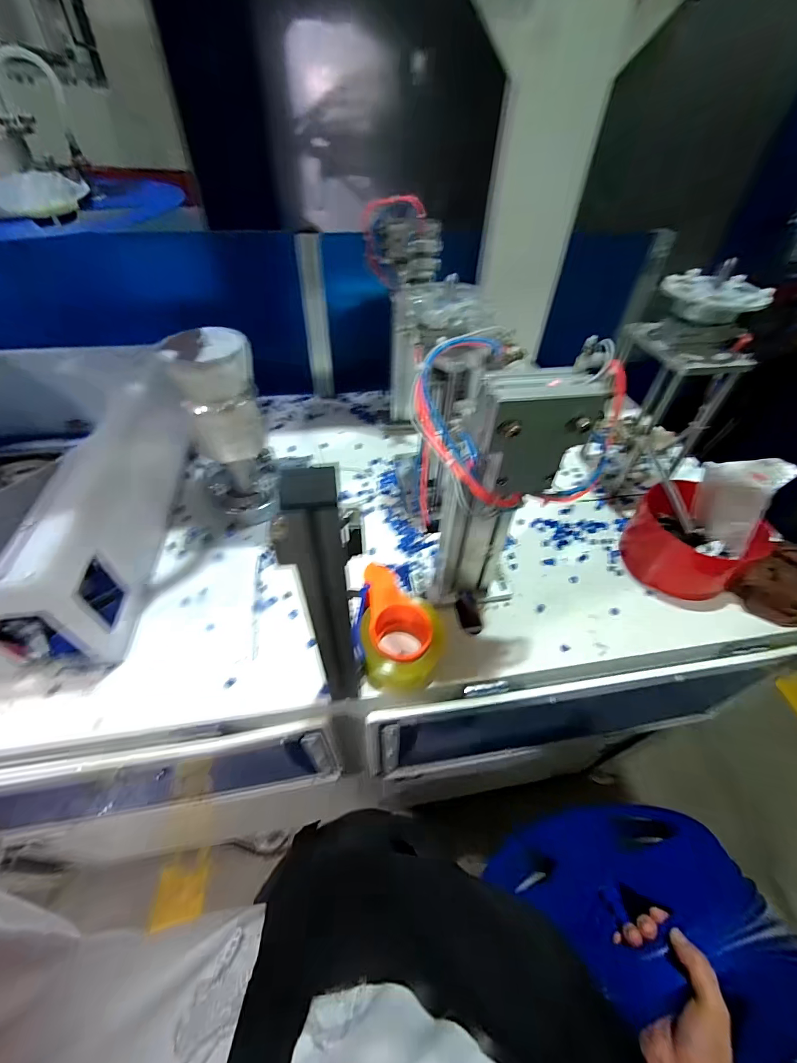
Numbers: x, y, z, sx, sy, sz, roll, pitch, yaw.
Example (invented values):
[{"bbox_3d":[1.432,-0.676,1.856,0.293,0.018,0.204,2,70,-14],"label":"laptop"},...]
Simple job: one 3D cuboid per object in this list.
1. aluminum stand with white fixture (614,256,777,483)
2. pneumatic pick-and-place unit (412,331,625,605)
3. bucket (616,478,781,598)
[{"bbox_3d":[0.482,-0.248,0.728,0.158,0.360,0.148,9,48,5],"label":"aluminum stand with white fixture"},{"bbox_3d":[0.100,-0.027,0.488,0.146,0.384,0.136,-8,49,-9],"label":"pneumatic pick-and-place unit"},{"bbox_3d":[0.474,0.018,0.668,0.168,0.105,0.168,1,49,-1],"label":"bucket"}]

